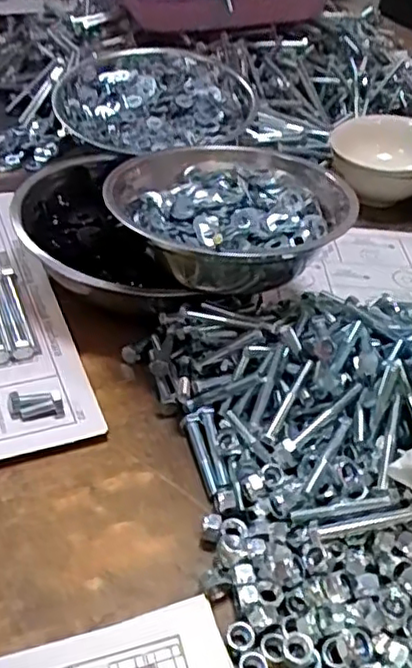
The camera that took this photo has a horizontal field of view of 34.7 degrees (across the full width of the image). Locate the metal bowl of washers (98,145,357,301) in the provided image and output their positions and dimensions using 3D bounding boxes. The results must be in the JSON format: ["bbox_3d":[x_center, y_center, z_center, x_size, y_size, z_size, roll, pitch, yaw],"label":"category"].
[{"bbox_3d":[0.023,-0.104,0.581,0.211,0.062,0.191,-5,41,-13],"label":"metal bowl of washers"}]

